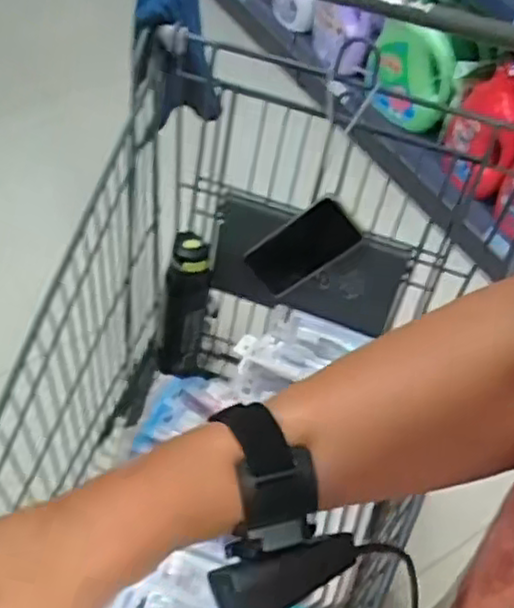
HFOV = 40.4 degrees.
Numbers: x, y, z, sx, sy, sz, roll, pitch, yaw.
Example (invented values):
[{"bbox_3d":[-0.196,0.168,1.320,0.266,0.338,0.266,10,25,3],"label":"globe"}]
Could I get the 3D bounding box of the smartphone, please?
[{"bbox_3d":[0.059,-0.073,0.919,0.078,0.158,0.010,45,36,-16],"label":"smartphone"}]

